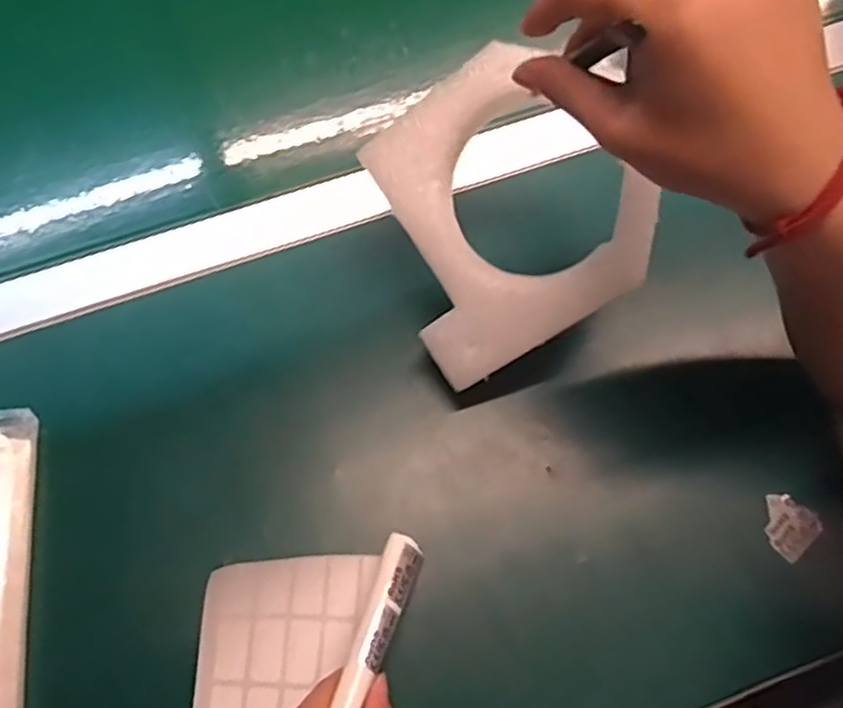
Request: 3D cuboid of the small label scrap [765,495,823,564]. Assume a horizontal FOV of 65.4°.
[{"bbox_3d":[0.214,0.099,0.383,0.031,0.004,0.032,-42,74,-13],"label":"small label scrap"}]

